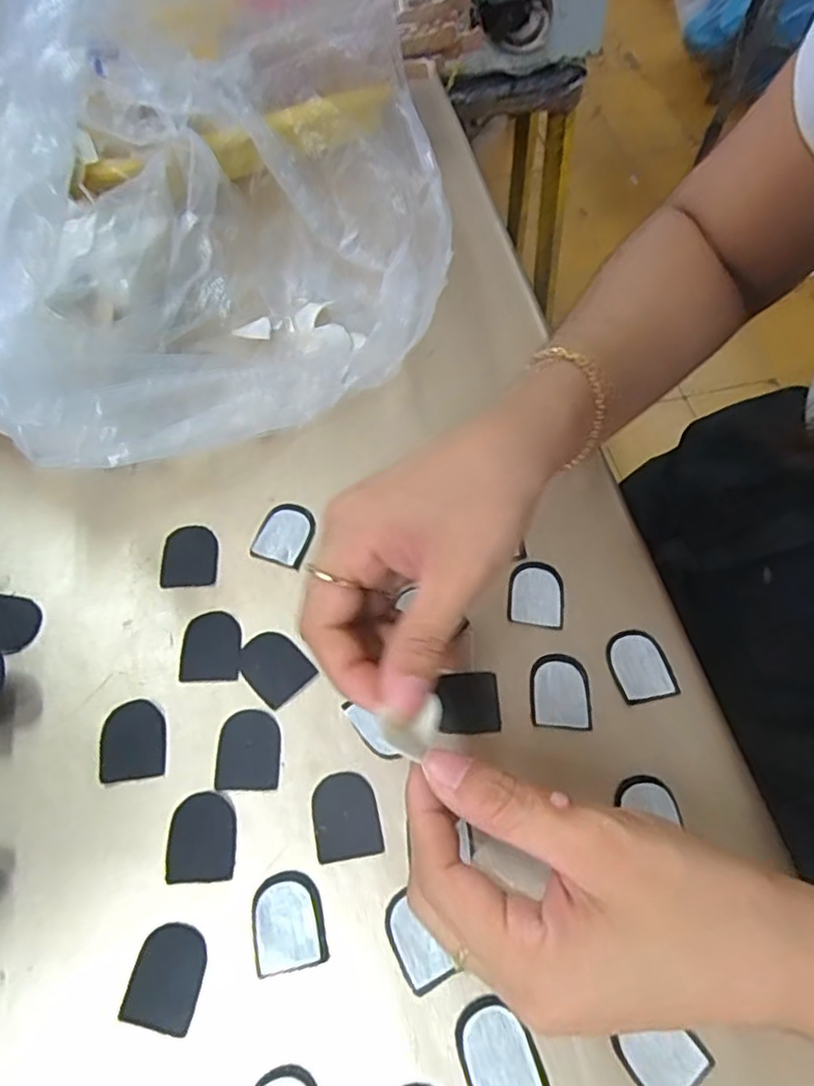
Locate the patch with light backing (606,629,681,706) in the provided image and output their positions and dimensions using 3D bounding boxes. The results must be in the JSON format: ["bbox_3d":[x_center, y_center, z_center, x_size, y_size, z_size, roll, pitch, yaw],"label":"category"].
[{"bbox_3d":[0.109,0.057,0.295,0.027,0.004,0.034,-14,65,-6],"label":"patch with light backing"}]

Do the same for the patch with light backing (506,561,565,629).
[{"bbox_3d":[0.064,0.025,0.312,0.027,0.004,0.033,7,64,4],"label":"patch with light backing"}]

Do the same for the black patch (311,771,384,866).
[{"bbox_3d":[-0.026,0.116,0.268,0.027,0.004,0.034,-11,64,-5],"label":"black patch"}]

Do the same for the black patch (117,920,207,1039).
[{"bbox_3d":[-0.092,0.166,0.241,0.026,0.004,0.033,11,65,5],"label":"black patch"}]

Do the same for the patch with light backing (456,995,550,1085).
[{"bbox_3d":[0.033,0.187,0.230,0.027,0.004,0.034,-17,65,-8],"label":"patch with light backing"}]

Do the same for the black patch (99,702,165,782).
[{"bbox_3d":[-0.124,0.088,0.282,0.028,0.004,0.033,-9,64,-4],"label":"black patch"}]

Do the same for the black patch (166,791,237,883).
[{"bbox_3d":[-0.086,0.123,0.264,0.028,0.004,0.033,-4,64,-1],"label":"black patch"}]

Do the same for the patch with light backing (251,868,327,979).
[{"bbox_3d":[-0.047,0.150,0.249,0.027,0.004,0.033,-12,65,-5],"label":"patch with light backing"}]

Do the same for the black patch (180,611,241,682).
[{"bbox_3d":[-0.094,0.049,0.302,0.028,0.004,0.033,-2,64,-1],"label":"black patch"}]

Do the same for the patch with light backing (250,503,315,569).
[{"bbox_3d":[-0.063,-0.006,0.328,0.027,0.004,0.035,16,65,8],"label":"patch with light backing"}]

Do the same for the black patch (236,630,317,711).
[{"bbox_3d":[-0.063,0.058,0.298,0.028,0.004,0.033,-38,70,-17],"label":"black patch"}]

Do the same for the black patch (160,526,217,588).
[{"bbox_3d":[-0.112,0.006,0.322,0.028,0.004,0.033,-4,64,-2],"label":"black patch"}]

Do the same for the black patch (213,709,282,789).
[{"bbox_3d":[-0.071,0.091,0.280,0.027,0.004,0.033,-1,64,0],"label":"black patch"}]

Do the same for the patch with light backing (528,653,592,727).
[{"bbox_3d":[0.071,0.068,0.290,0.027,0.004,0.034,3,64,2],"label":"patch with light backing"}]

